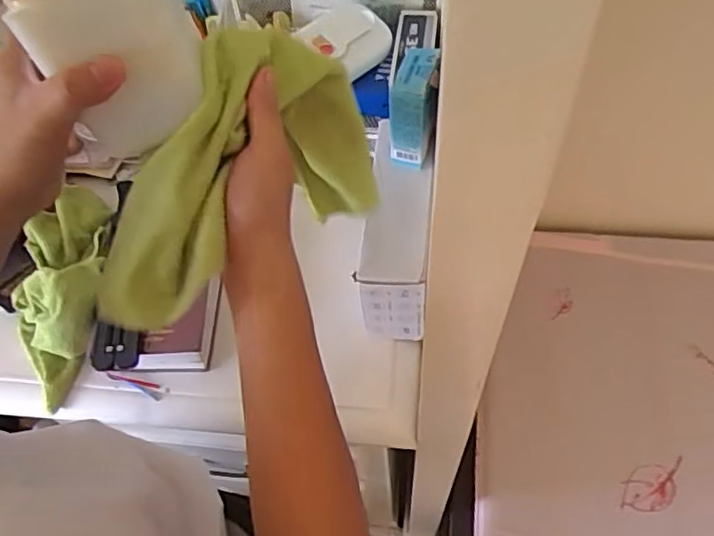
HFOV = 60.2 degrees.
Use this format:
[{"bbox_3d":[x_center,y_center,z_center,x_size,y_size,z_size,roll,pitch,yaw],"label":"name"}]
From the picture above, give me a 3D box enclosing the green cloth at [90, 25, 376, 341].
[{"bbox_3d":[-0.076,-0.041,0.426,0.068,0.193,0.218,27,64,19],"label":"green cloth"}]

